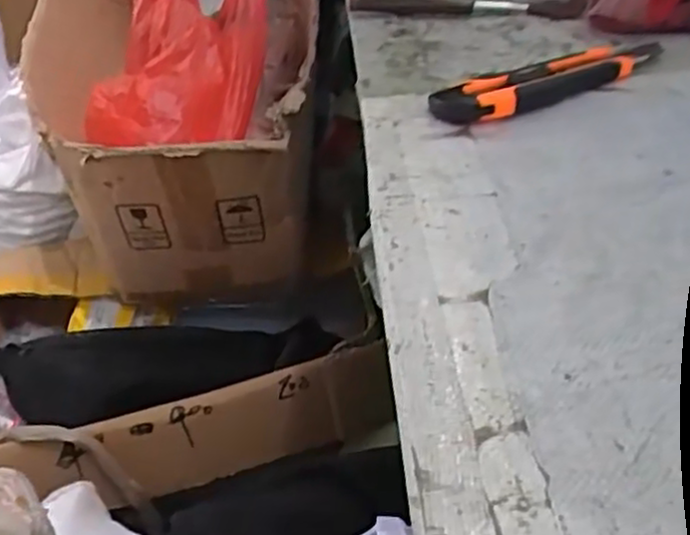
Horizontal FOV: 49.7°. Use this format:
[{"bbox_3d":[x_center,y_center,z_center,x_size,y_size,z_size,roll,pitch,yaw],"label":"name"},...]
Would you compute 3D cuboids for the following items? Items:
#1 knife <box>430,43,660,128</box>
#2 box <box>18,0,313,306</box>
[{"bbox_3d":[0.140,-0.124,0.493,0.172,0.017,0.031,-19,45,-16],"label":"knife"},{"bbox_3d":[-0.188,-0.218,0.831,0.289,0.241,0.474,-5,58,-4],"label":"box"}]

